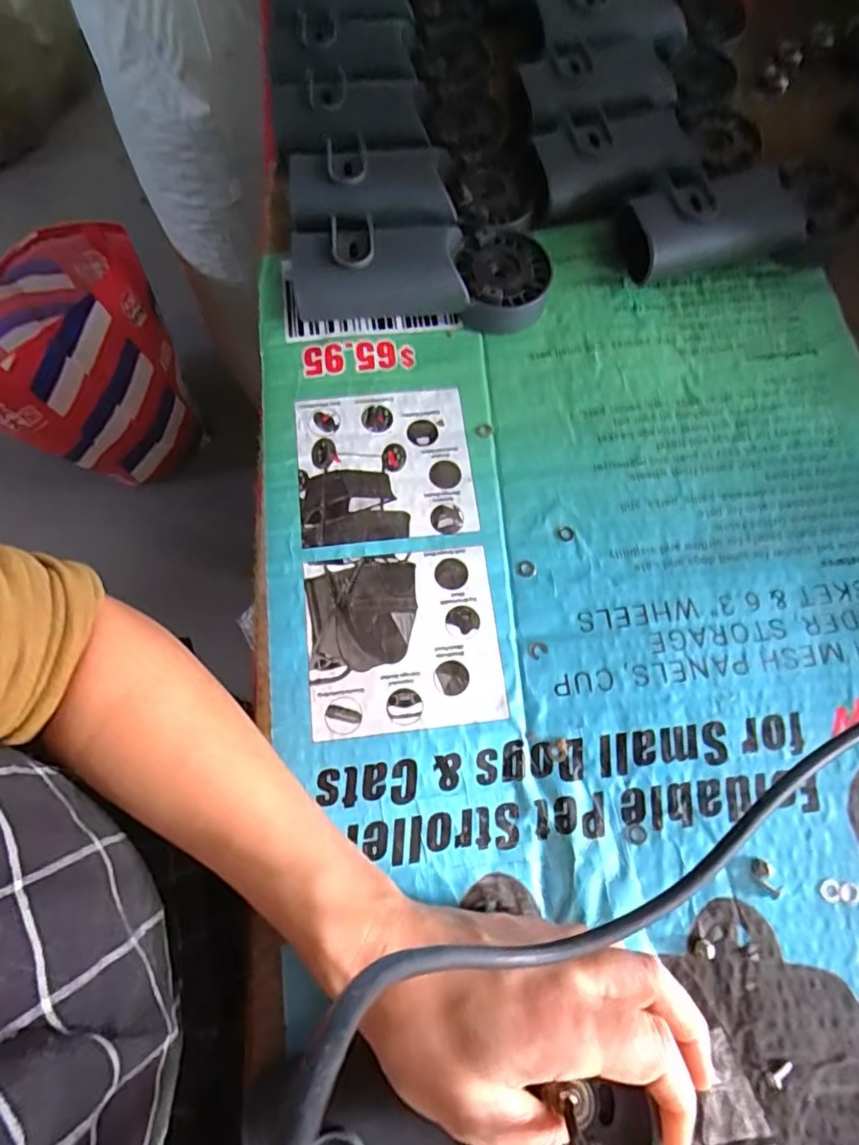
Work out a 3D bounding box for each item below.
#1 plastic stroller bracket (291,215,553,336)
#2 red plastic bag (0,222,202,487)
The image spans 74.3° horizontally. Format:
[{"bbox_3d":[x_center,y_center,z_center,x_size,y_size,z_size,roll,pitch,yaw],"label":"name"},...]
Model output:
[{"bbox_3d":[-0.006,-0.190,0.362,0.164,0.043,0.068,-9,74,-1],"label":"plastic stroller bracket"},{"bbox_3d":[-0.619,-0.346,1.023,0.317,0.347,0.273,-13,74,-2],"label":"red plastic bag"}]

